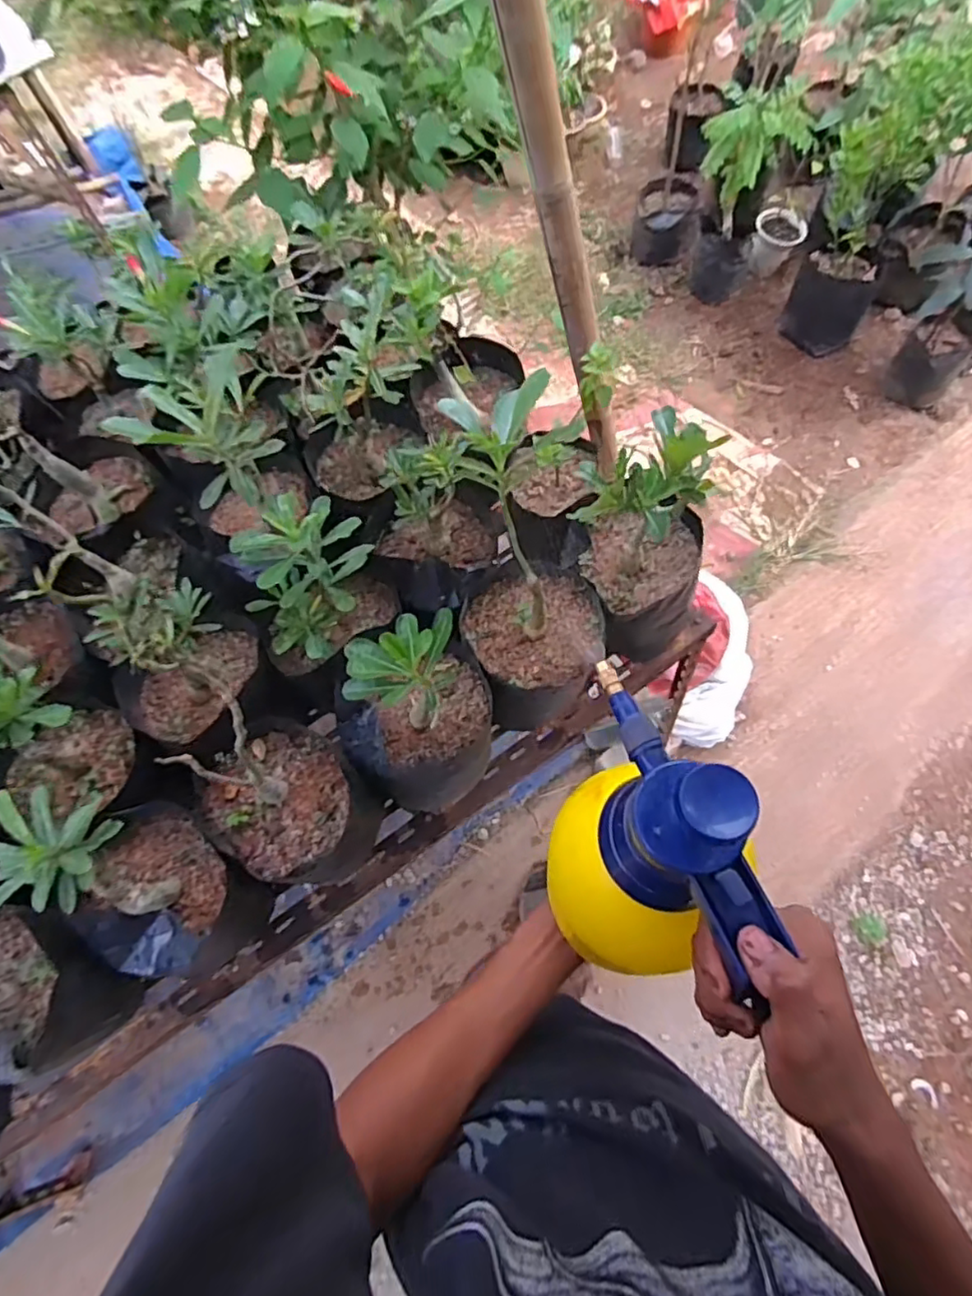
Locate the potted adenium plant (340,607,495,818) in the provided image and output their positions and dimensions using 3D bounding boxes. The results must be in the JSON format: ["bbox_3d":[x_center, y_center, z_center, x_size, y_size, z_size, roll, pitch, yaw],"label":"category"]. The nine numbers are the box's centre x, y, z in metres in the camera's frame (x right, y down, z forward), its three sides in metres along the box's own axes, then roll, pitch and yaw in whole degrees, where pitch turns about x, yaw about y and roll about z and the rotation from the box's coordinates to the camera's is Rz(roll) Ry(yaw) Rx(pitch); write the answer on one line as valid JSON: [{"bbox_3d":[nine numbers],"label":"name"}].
[{"bbox_3d":[-0.086,0.099,0.805,0.190,0.313,0.171,-19,69,-6],"label":"potted adenium plant"}]

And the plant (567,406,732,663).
[{"bbox_3d":[0.211,-0.120,0.816,0.178,0.369,0.192,-1,68,2],"label":"plant"}]

